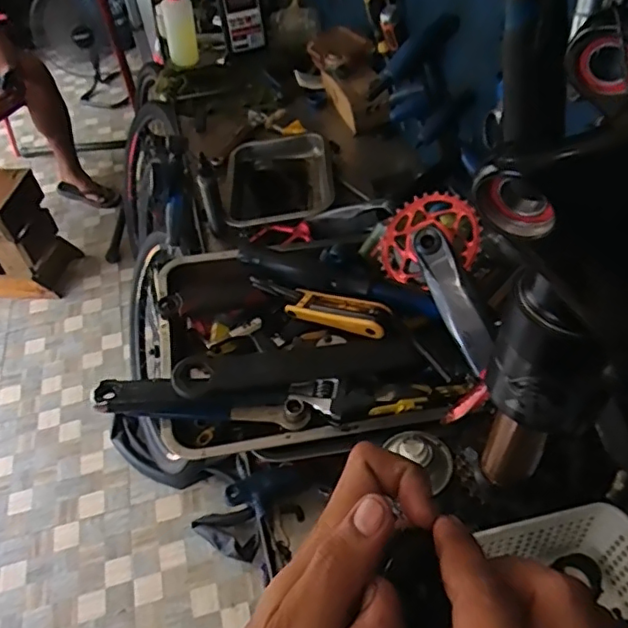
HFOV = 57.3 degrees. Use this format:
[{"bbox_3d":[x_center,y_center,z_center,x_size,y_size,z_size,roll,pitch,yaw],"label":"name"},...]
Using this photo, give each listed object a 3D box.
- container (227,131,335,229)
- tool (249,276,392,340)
[{"bbox_3d":[-0.063,-0.206,1.066,0.190,0.125,0.257,-7,47,-1],"label":"container"},{"bbox_3d":[0.004,-0.013,0.687,0.178,0.030,0.039,21,52,22],"label":"tool"}]

